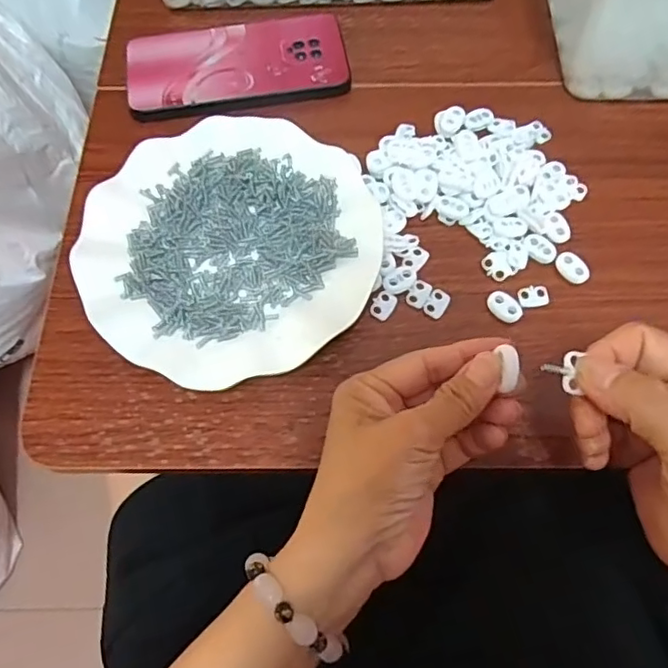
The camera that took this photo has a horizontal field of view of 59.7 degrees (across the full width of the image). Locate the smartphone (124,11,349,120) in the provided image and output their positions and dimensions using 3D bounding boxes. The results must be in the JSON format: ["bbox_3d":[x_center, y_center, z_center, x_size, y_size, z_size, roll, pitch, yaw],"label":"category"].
[{"bbox_3d":[-0.073,-0.206,0.444,0.162,0.015,0.078,-10,67,-3],"label":"smartphone"}]

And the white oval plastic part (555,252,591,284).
[{"bbox_3d":[0.152,-0.042,0.371,0.015,0.006,0.022,-20,68,-7],"label":"white oval plastic part"}]

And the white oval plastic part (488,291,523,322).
[{"bbox_3d":[0.106,-0.017,0.361,0.015,0.005,0.023,-41,72,-15],"label":"white oval plastic part"}]

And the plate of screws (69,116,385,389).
[{"bbox_3d":[-0.066,-0.058,0.370,0.180,0.019,0.178,0,67,1],"label":"plate of screws"}]

